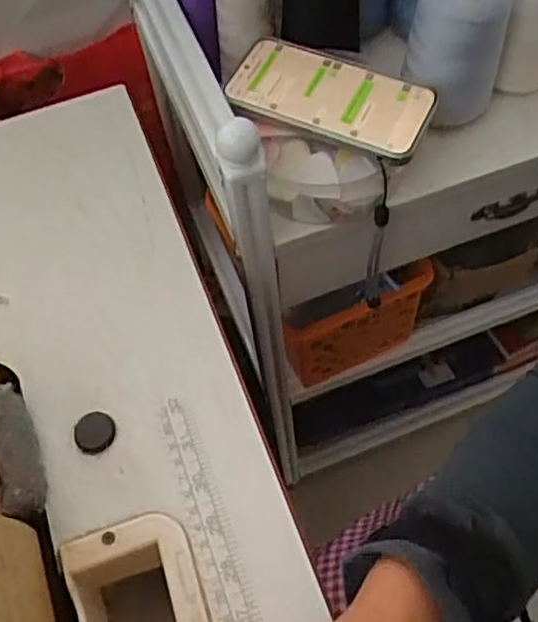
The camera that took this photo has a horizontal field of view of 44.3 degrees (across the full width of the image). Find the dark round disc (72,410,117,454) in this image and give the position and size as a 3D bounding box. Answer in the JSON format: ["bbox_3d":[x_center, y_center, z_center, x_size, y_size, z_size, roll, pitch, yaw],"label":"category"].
[{"bbox_3d":[-0.106,0.073,0.399,0.024,0.006,0.026,-2,60,3],"label":"dark round disc"}]

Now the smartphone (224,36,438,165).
[{"bbox_3d":[0.045,-0.163,0.494,0.151,0.012,0.078,20,64,15],"label":"smartphone"}]

